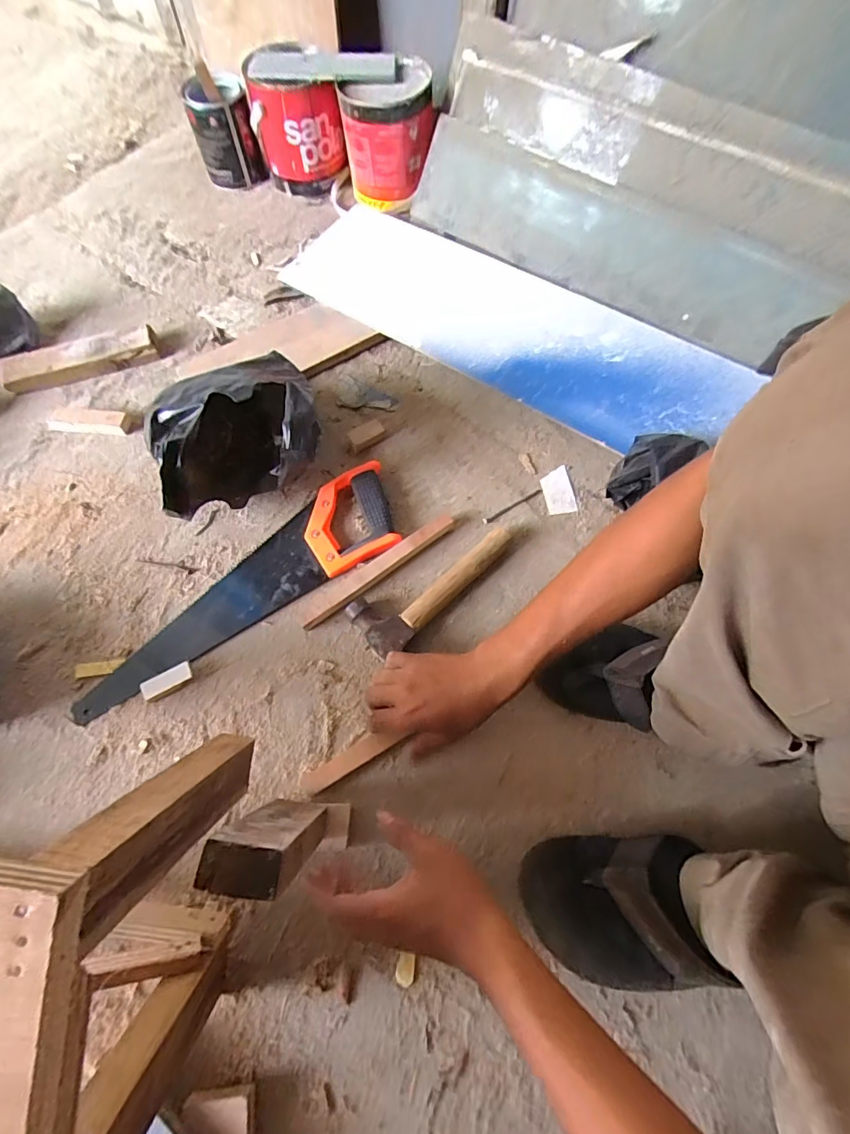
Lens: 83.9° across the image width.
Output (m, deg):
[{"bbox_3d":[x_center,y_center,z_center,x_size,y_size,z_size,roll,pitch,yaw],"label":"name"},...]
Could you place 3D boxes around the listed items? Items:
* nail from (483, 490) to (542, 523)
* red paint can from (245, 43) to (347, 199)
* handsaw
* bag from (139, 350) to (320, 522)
[{"bbox_3d":[0.116,-0.081,0.622,0.096,0.006,0.007,-31,71,-13],"label":"nail"},{"bbox_3d":[-0.219,-0.773,0.830,0.140,0.180,0.154,0,67,-1],"label":"red paint can"},{"bbox_3d":[-0.215,0.020,0.564,0.417,0.025,0.116,-33,71,-14],"label":"handsaw"},{"bbox_3d":[-0.219,-0.149,0.570,0.176,0.149,0.157,-22,69,-10],"label":"bag"}]

